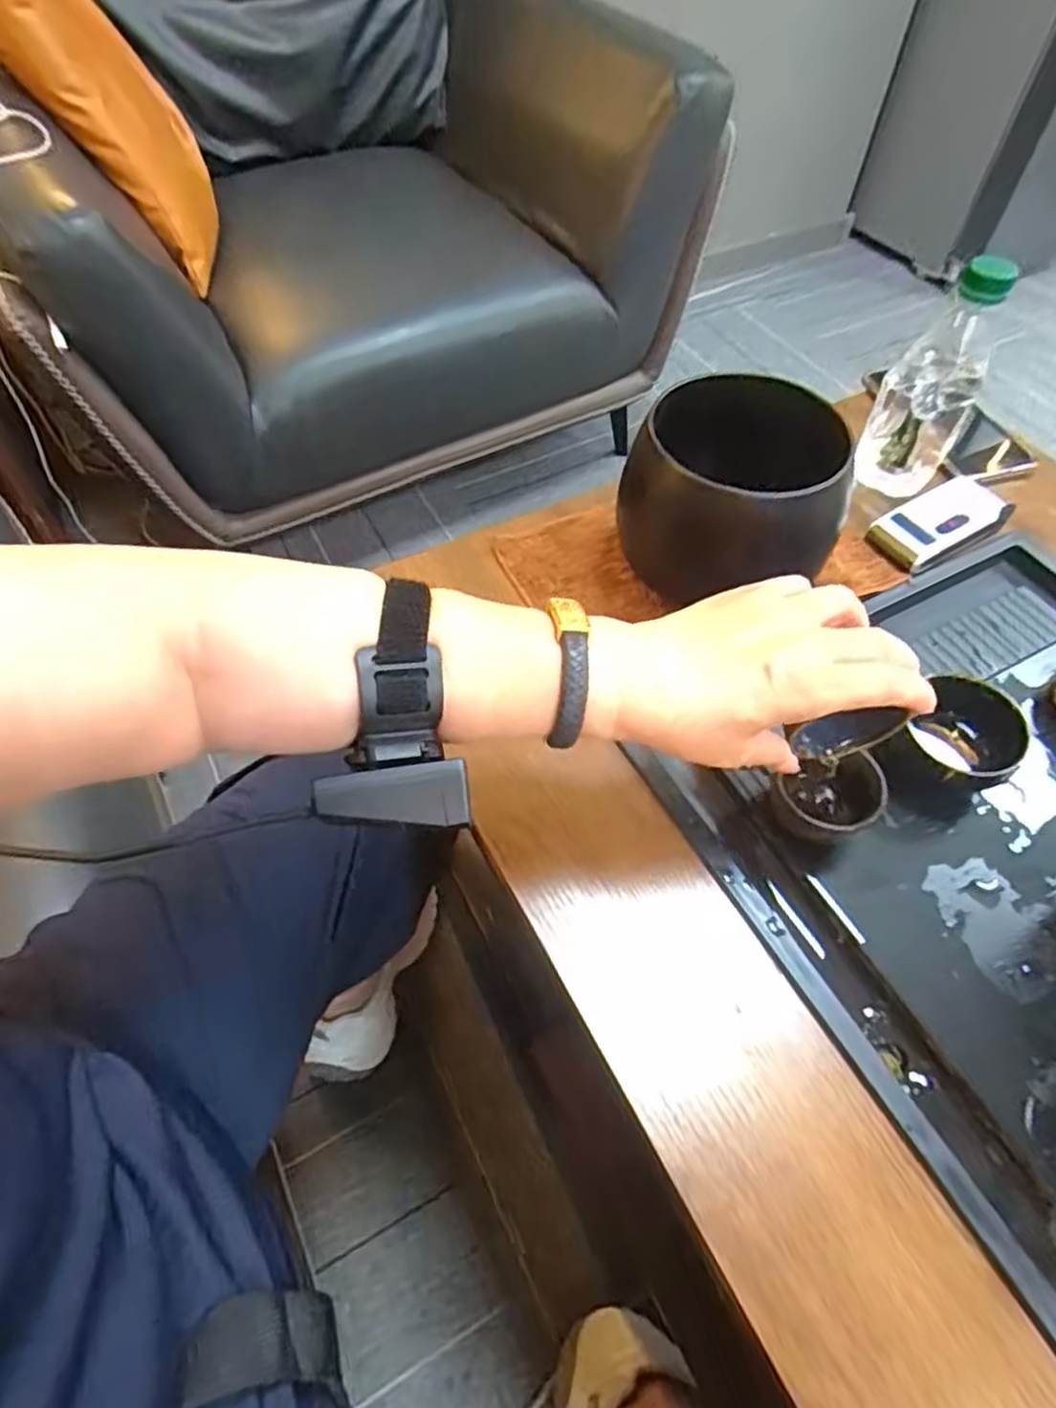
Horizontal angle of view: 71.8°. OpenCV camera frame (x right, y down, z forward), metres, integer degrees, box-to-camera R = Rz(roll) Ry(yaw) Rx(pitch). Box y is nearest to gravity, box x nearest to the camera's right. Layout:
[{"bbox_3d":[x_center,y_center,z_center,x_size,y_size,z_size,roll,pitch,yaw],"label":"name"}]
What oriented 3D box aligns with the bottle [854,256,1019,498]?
[{"bbox_3d":[0.310,-0.245,0.557,0.066,0.169,0.061,26,59,16],"label":"bottle"}]

